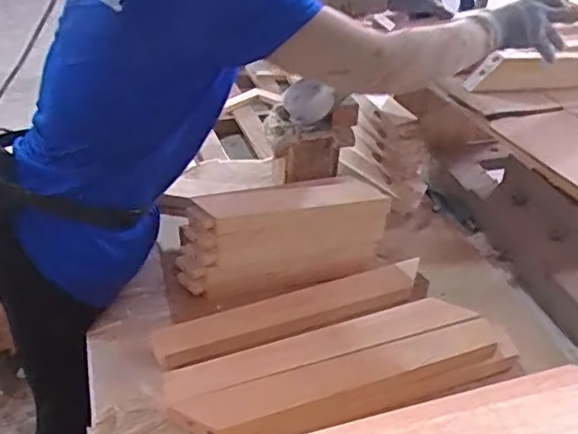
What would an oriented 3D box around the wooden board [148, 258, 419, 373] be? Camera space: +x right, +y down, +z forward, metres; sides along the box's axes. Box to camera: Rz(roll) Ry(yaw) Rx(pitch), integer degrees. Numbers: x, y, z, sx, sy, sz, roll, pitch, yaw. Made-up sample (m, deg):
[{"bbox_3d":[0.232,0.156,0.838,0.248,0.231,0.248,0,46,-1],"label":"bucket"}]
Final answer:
[{"bbox_3d":[0.012,0.144,0.905,0.417,0.047,0.066,-12,39,-21],"label":"wooden board"}]

